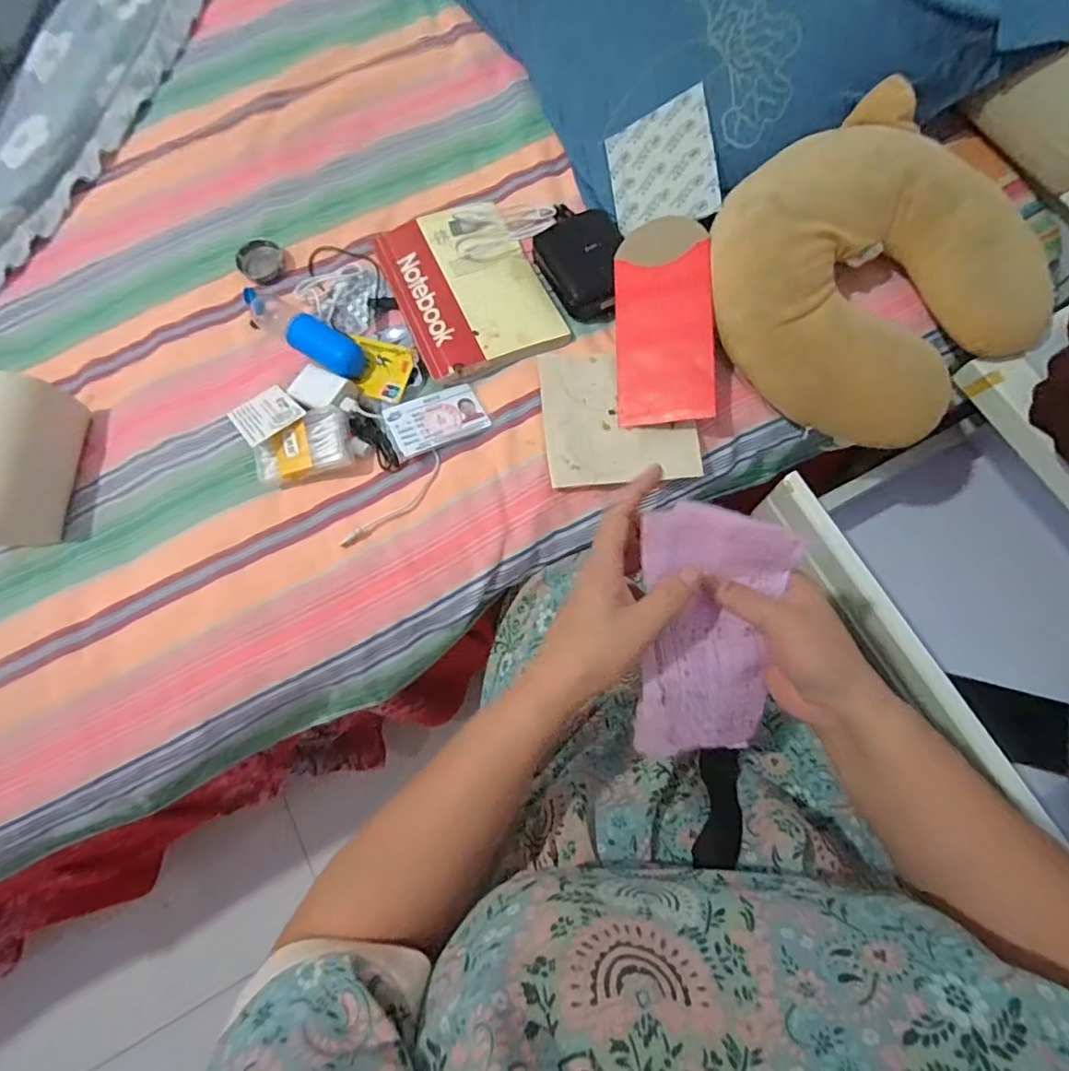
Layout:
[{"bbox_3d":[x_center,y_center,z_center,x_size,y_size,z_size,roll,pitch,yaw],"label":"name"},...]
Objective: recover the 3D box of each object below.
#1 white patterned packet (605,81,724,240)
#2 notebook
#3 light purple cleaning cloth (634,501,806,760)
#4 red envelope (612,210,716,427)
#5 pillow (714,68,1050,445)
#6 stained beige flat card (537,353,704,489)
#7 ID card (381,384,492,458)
[{"bbox_3d":[0.119,-0.347,0.528,0.100,0.007,0.129,-11,81,32],"label":"white patterned packet"},{"bbox_3d":[-0.066,-0.246,0.547,0.136,0.022,0.199,-23,75,-5],"label":"notebook"},{"bbox_3d":[0.113,0.064,0.355,0.091,0.027,0.161,1,99,-9],"label":"light purple cleaning cloth"},{"bbox_3d":[0.119,-0.196,0.507,0.086,0.010,0.184,-2,89,17],"label":"red envelope"},{"bbox_3d":[0.299,-0.230,0.495,0.270,0.083,0.262,-36,76,-9],"label":"pillow"},{"bbox_3d":[0.076,-0.110,0.508,0.134,0.008,0.127,-6,76,-3],"label":"stained beige flat card"},{"bbox_3d":[-0.090,-0.108,0.505,0.085,0.005,0.055,-24,73,-16],"label":"ID card"}]

